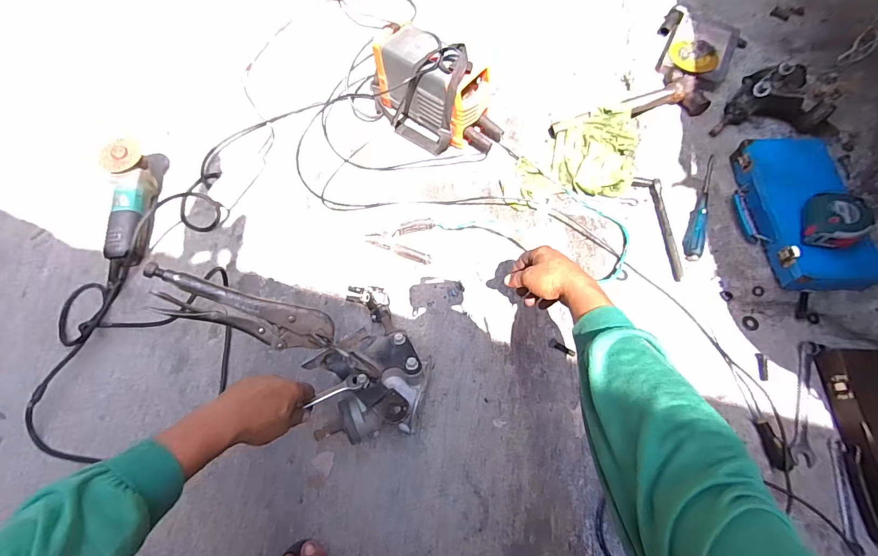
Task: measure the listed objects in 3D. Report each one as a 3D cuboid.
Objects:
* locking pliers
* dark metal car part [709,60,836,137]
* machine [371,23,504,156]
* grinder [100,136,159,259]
[{"bbox_3d":[-0.228,0.045,0.473,0.209,0.012,0.053,21,85,-29],"label":"locking pliers"},{"bbox_3d":[0.701,-0.370,0.833,0.248,0.100,0.130,-5,65,1],"label":"dark metal car part"},{"bbox_3d":[-0.012,-0.401,0.861,0.150,0.179,0.307,-42,68,-17],"label":"machine"},{"bbox_3d":[-0.637,-0.162,0.819,0.069,0.099,0.273,-11,62,-2],"label":"grinder"}]

